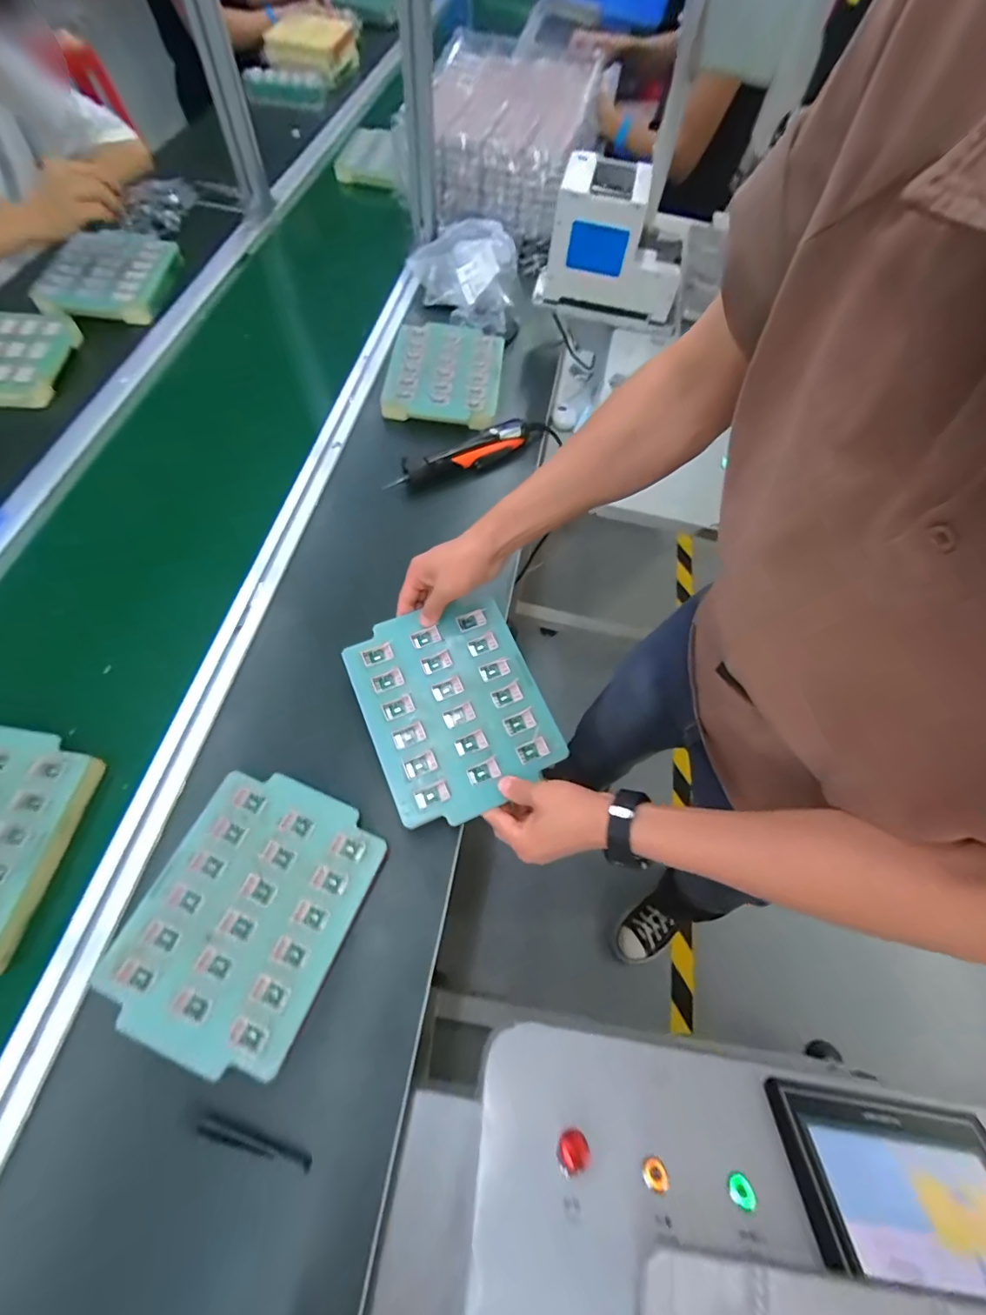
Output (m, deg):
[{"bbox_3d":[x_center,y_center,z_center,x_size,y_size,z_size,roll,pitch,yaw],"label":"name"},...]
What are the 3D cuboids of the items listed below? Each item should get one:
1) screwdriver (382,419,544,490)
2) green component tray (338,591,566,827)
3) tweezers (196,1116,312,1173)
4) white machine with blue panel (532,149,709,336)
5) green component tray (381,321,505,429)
[{"bbox_3d":[-0.035,-0.302,0.740,0.257,0.036,0.046,-27,68,-14],"label":"screwdriver"},{"bbox_3d":[-0.042,0.047,0.515,0.176,0.009,0.215,-21,71,-12],"label":"green component tray"},{"bbox_3d":[-0.196,0.401,0.405,0.097,0.017,0.013,15,65,5],"label":"tweezers"},{"bbox_3d":[0.191,-0.642,0.756,0.218,0.155,0.141,7,64,1],"label":"white machine with blue panel"},{"bbox_3d":[-0.079,-0.481,0.812,0.182,0.027,0.217,4,64,0],"label":"green component tray"}]

